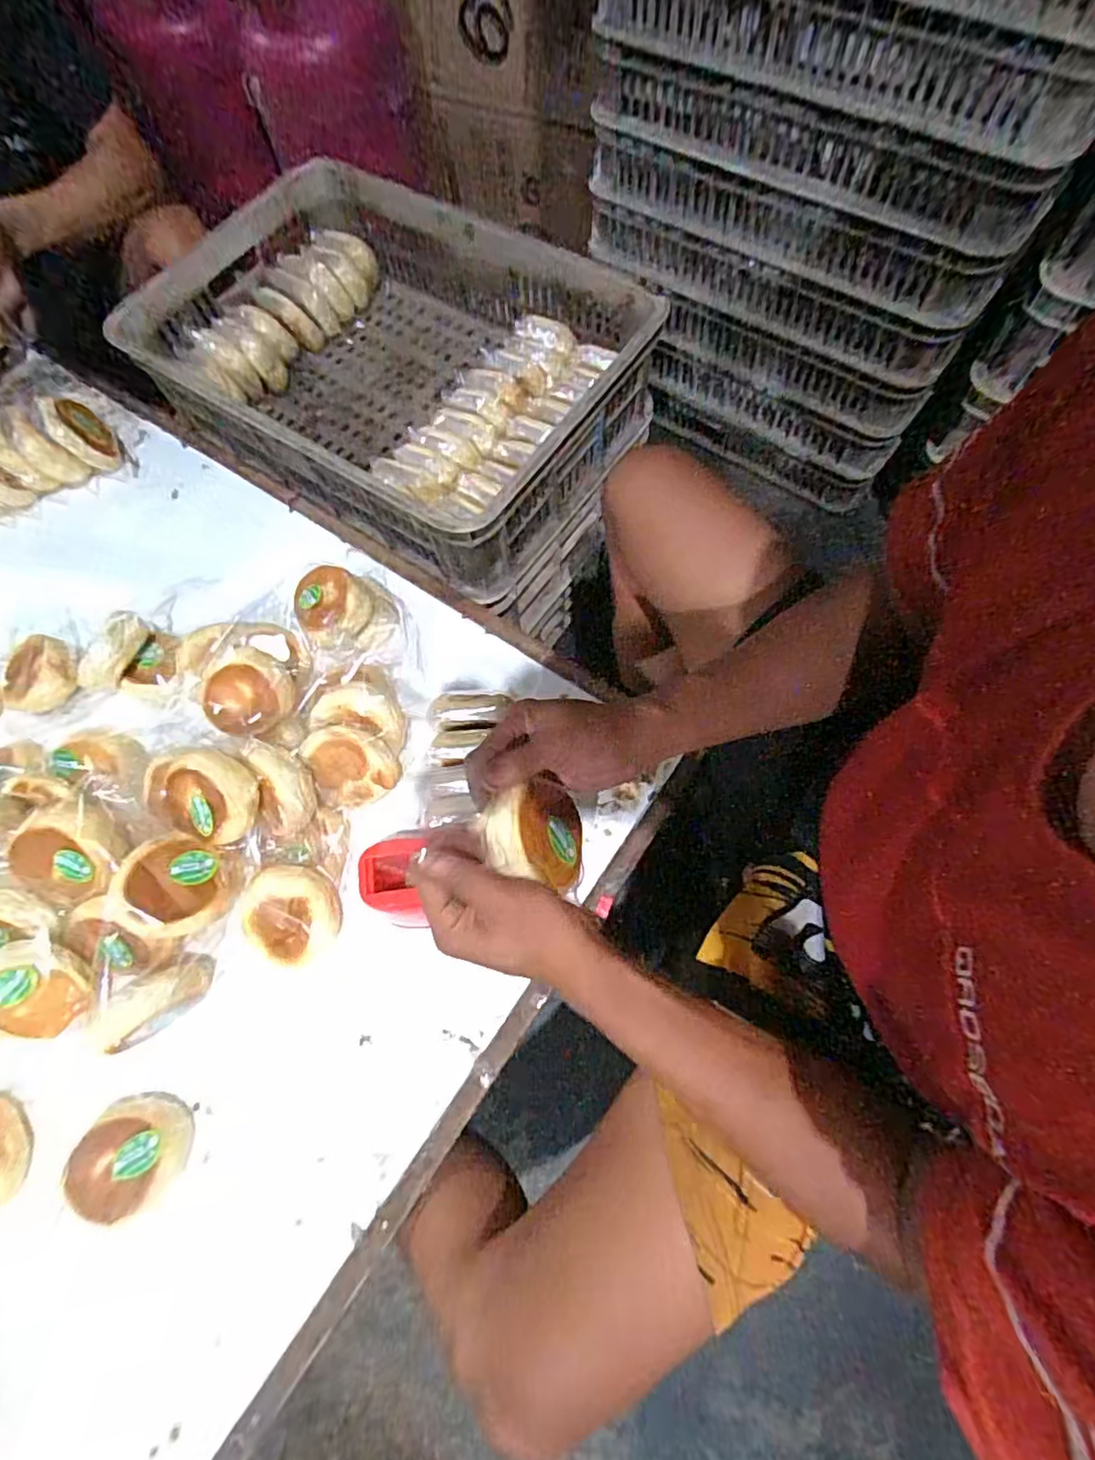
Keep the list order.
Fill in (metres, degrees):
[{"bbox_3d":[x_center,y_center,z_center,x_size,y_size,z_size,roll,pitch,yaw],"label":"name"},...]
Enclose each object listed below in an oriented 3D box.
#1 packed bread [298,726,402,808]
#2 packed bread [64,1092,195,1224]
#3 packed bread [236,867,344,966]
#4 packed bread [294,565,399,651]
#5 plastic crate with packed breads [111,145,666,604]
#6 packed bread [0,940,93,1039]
[{"bbox_3d":[-0.201,0.035,0.607,0.079,0.022,0.089,-42,108,10],"label":"packed bread"},{"bbox_3d":[-0.355,0.361,0.518,0.082,0.047,0.087,-1,69,3],"label":"packed bread"},{"bbox_3d":[-0.241,0.173,0.578,0.093,0.052,0.080,8,70,6],"label":"packed bread"},{"bbox_3d":[-0.228,-0.135,0.691,0.100,0.063,0.109,-40,72,-12],"label":"packed bread"},{"bbox_3d":[-0.218,-0.504,0.801,0.649,0.130,0.422,34,74,14],"label":"plastic crate with packed breads"},{"bbox_3d":[-0.453,0.229,0.530,0.083,0.032,0.083,-41,112,-10],"label":"packed bread"}]

